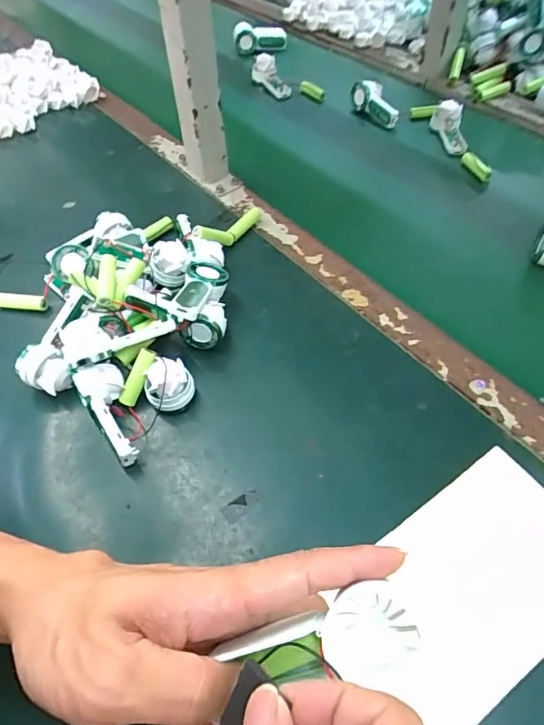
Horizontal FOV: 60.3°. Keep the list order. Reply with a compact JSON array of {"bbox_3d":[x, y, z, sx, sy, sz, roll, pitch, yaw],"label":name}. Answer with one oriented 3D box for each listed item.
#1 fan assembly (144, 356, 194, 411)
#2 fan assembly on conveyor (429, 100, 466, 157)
[{"bbox_3d":[-0.087,0.018,0.393,0.039,0.037,0.034,1,55,5],"label":"fan assembly"},{"bbox_3d":[0.238,-0.307,0.620,0.036,0.030,0.087,-6,68,-1],"label":"fan assembly on conveyor"}]

